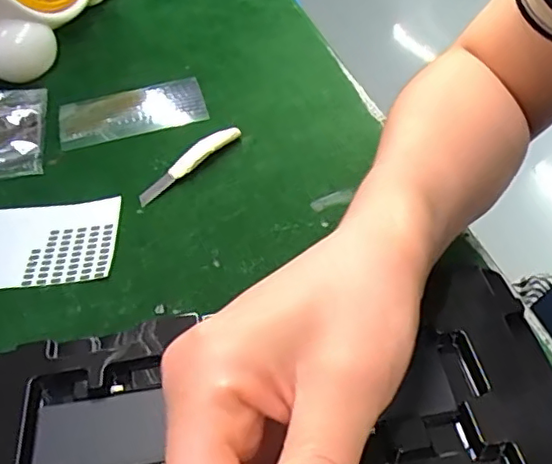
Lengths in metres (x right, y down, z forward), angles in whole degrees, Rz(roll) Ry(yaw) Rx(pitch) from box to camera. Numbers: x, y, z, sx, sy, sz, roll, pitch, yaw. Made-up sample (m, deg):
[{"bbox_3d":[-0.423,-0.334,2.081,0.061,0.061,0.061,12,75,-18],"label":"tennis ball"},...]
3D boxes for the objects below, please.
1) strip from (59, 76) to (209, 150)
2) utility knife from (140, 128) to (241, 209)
[{"bbox_3d":[-0.111,-0.093,0.450,0.110,0.007,0.059,-16,48,-5],"label":"strip"},{"bbox_3d":[-0.057,-0.048,0.389,0.085,0.012,0.014,-36,54,-25],"label":"utility knife"}]

